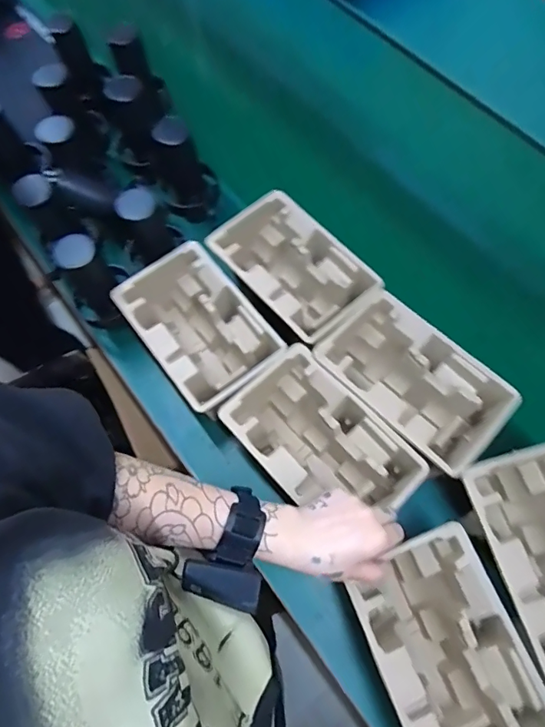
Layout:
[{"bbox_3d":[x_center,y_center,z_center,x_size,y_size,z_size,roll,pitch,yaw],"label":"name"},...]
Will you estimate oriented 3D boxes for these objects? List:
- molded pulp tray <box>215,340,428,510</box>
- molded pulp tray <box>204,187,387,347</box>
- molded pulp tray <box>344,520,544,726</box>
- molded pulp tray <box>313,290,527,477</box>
[{"bbox_3d":[0.058,0.108,0.593,0.141,0.113,0.232,-43,73,-13],"label":"molded pulp tray"},{"bbox_3d":[0.031,-0.133,0.673,0.145,0.089,0.234,-40,72,-12],"label":"molded pulp tray"},{"bbox_3d":[0.183,0.315,0.500,0.141,0.113,0.227,-21,70,-5],"label":"molded pulp tray"},{"bbox_3d":[0.179,0.027,0.602,0.230,0.093,0.146,43,77,16],"label":"molded pulp tray"}]

